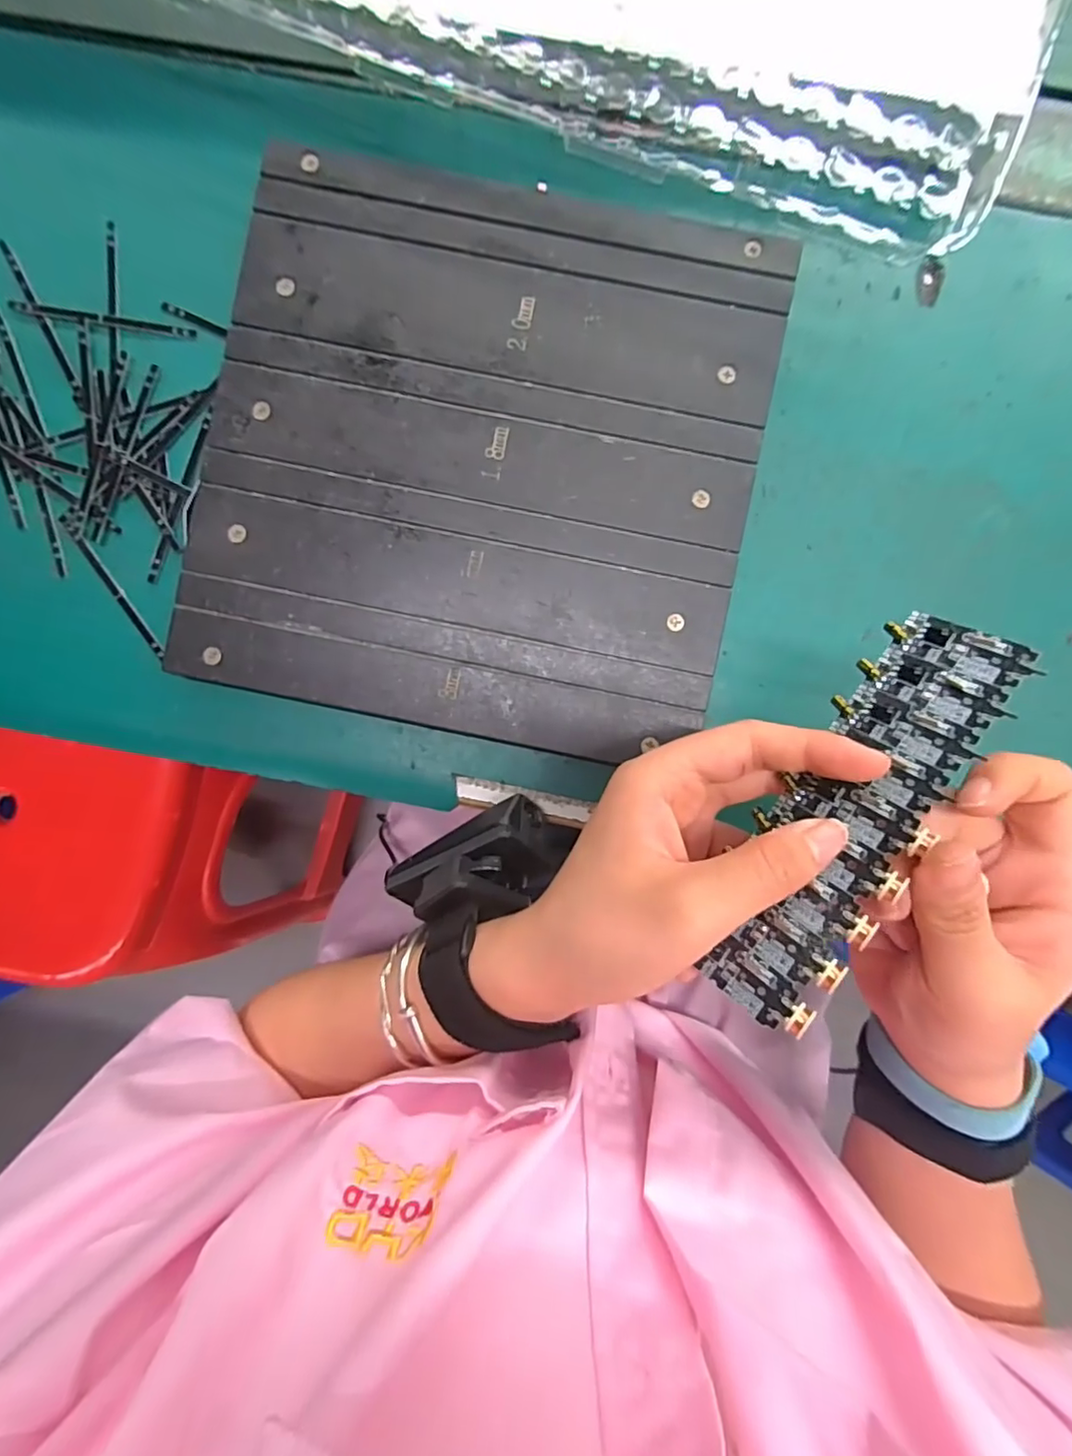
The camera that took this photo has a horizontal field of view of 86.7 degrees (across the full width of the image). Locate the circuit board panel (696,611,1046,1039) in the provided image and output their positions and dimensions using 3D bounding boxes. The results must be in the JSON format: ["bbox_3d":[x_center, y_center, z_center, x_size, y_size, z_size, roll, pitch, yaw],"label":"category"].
[{"bbox_3d":[0.100,0.025,0.179,0.042,0.004,0.138,32,85,36],"label":"circuit board panel"}]

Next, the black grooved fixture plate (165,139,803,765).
[{"bbox_3d":[-0.023,-0.113,0.243,0.224,0.018,0.225,11,91,-1],"label":"black grooved fixture plate"}]

